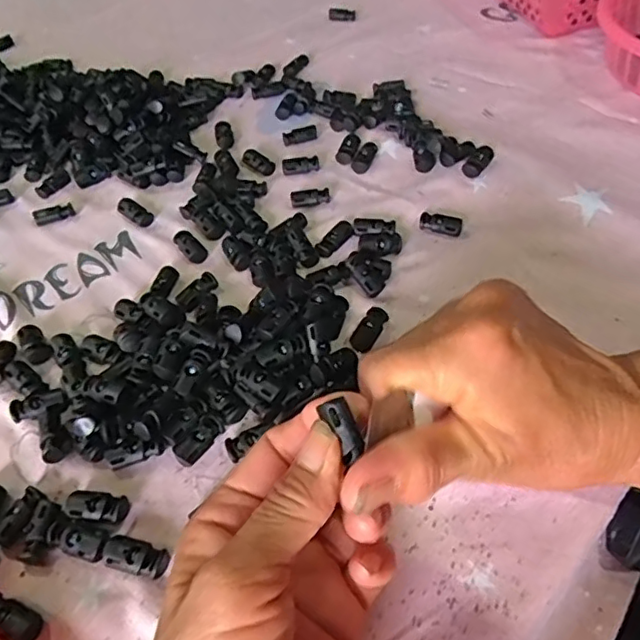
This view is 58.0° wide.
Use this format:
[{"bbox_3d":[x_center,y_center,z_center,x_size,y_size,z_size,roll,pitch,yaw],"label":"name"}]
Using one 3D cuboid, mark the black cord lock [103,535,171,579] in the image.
[{"bbox_3d":[-0.082,0.105,0.258,0.029,0.006,0.013,10,52,14],"label":"black cord lock"}]

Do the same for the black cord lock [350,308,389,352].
[{"bbox_3d":[0.028,0.005,0.331,0.014,0.007,0.028,26,73,25],"label":"black cord lock"}]

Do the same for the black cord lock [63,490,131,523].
[{"bbox_3d":[-0.107,0.089,0.275,0.030,0.007,0.014,6,51,11],"label":"black cord lock"}]

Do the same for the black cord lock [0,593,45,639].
[{"bbox_3d":[-0.133,0.127,0.246,0.029,0.007,0.014,16,54,19],"label":"black cord lock"}]

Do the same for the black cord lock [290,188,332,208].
[{"bbox_3d":[-0.006,-0.087,0.411,0.028,0.008,0.011,-9,50,-1],"label":"black cord lock"}]

